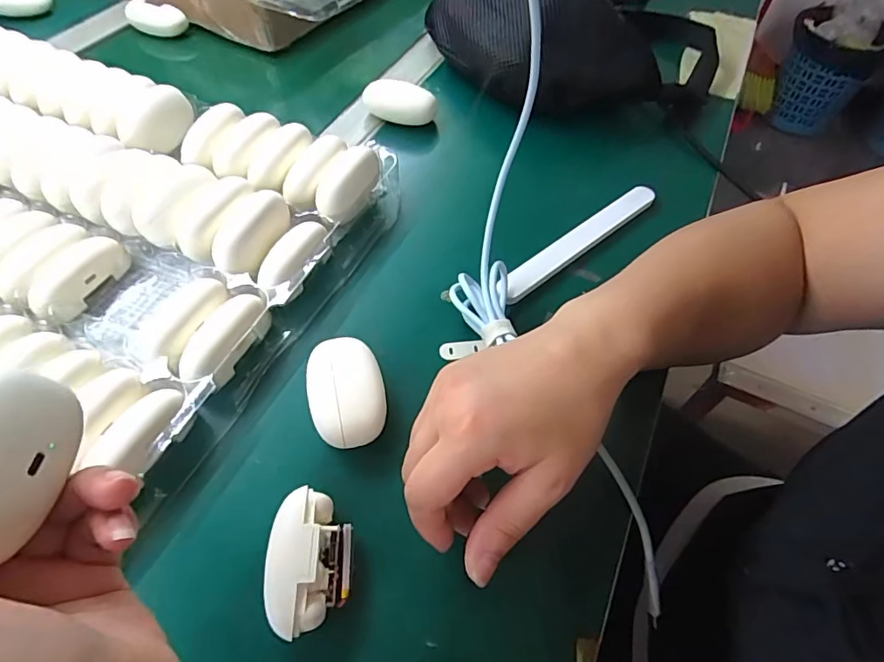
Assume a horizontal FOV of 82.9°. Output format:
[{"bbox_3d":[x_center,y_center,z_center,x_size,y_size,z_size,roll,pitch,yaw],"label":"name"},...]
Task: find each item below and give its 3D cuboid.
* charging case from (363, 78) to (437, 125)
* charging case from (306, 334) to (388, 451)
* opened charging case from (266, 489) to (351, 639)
[{"bbox_3d":[-0.039,-0.214,0.471,0.066,0.022,0.035,9,101,-2],"label":"charging case"},{"bbox_3d":[-0.057,0.035,0.297,0.043,0.029,0.066,-13,59,-12],"label":"charging case"},{"bbox_3d":[-0.064,0.112,0.246,0.039,0.026,0.063,-2,55,-3],"label":"opened charging case"}]

